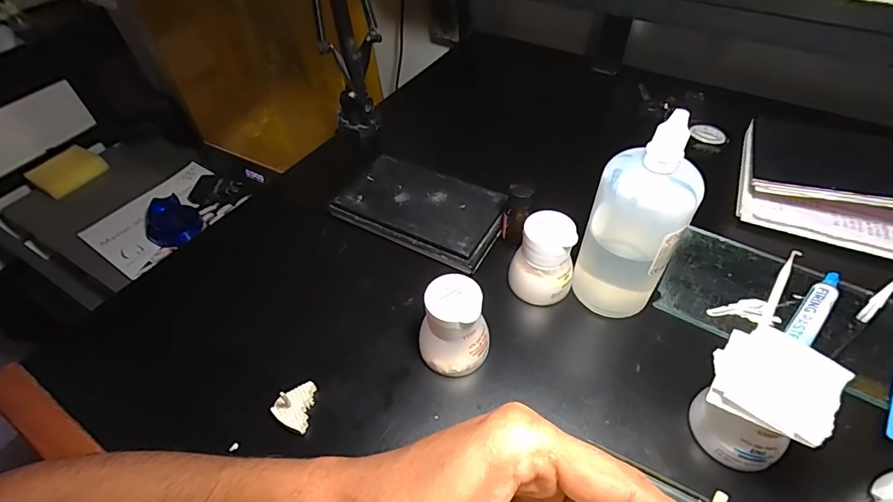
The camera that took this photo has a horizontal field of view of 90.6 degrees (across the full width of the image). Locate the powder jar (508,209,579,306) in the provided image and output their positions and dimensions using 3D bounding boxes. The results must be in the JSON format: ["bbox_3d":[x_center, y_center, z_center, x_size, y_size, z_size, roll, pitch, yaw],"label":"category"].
[{"bbox_3d":[0.074,0.007,0.337,0.043,0.057,0.041,-2,49,2],"label":"powder jar"}]

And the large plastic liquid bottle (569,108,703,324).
[{"bbox_3d":[0.129,-0.017,0.301,0.058,0.144,0.047,26,55,23],"label":"large plastic liquid bottle"}]

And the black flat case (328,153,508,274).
[{"bbox_3d":[-0.022,-0.039,0.408,0.147,0.024,0.086,22,54,21],"label":"black flat case"}]

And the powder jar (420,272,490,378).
[{"bbox_3d":[0.005,0.052,0.304,0.046,0.063,0.042,-2,49,2],"label":"powder jar"}]

